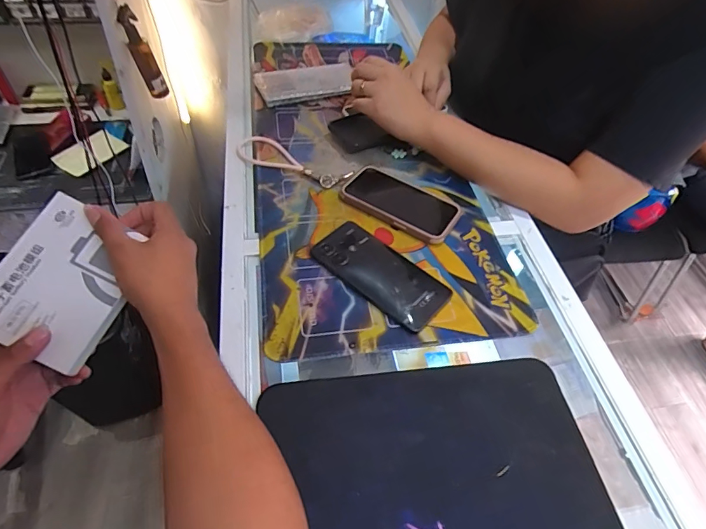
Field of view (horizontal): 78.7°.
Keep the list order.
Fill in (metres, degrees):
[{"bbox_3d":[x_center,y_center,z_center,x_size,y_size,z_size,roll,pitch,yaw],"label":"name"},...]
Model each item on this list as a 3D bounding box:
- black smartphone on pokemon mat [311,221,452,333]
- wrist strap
[{"bbox_3d":[0.032,0.007,0.495,0.158,0.012,0.078,36,57,23],"label":"black smartphone on pokemon mat"},{"bbox_3d":[-0.093,-0.146,0.604,0.179,0.014,0.058,31,55,20],"label":"wrist strap"}]

